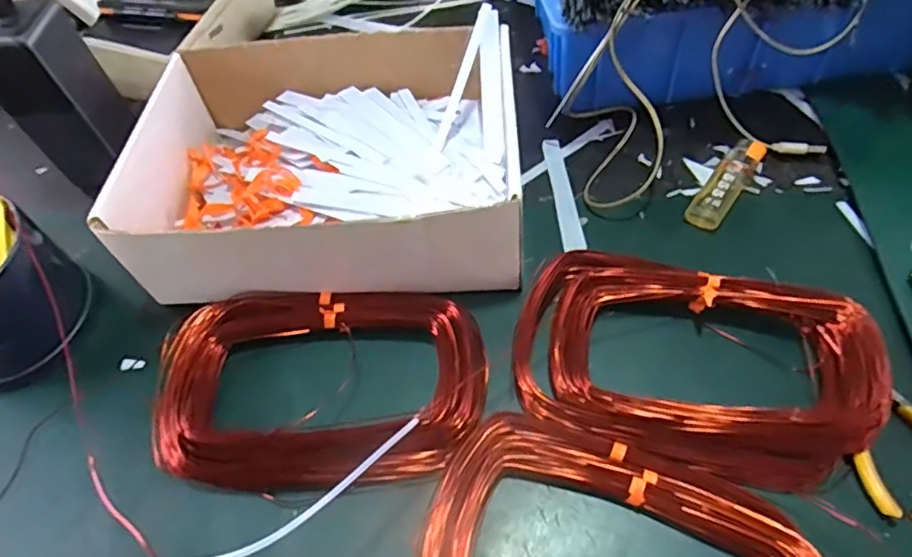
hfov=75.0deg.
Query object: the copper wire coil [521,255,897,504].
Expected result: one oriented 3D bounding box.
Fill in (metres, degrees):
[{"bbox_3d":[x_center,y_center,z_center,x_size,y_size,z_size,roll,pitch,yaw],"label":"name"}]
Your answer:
[{"bbox_3d":[0.122,0.037,0.314,0.176,0.034,0.112,14,59,14],"label":"copper wire coil"}]

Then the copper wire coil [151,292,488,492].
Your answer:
[{"bbox_3d":[-0.078,0.057,0.339,0.187,0.024,0.114,-3,56,3],"label":"copper wire coil"}]

